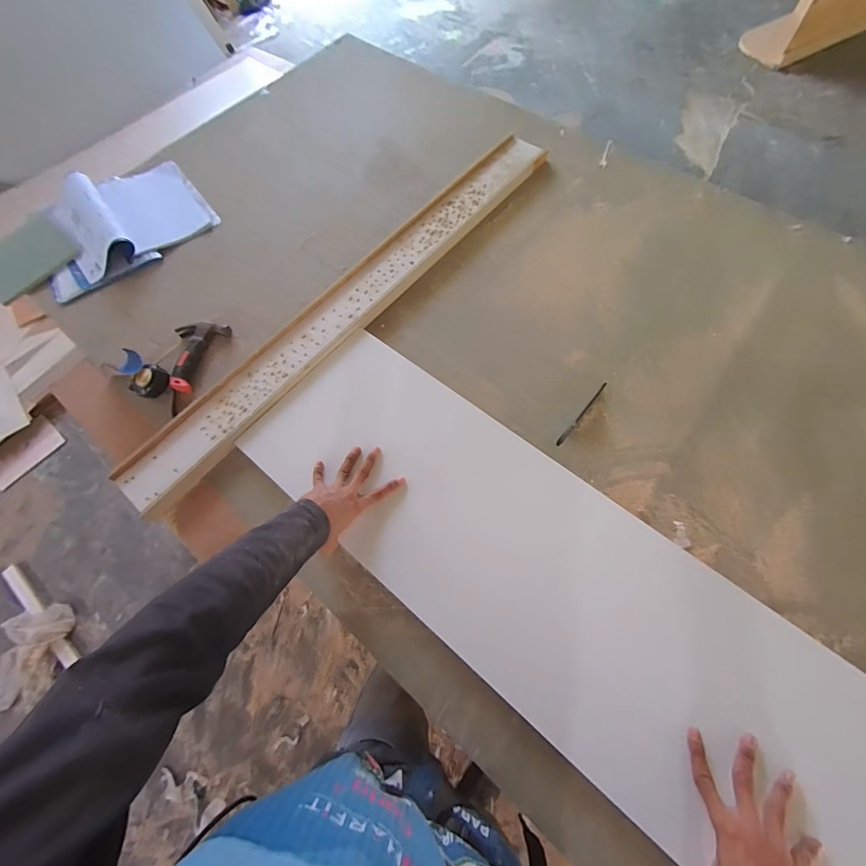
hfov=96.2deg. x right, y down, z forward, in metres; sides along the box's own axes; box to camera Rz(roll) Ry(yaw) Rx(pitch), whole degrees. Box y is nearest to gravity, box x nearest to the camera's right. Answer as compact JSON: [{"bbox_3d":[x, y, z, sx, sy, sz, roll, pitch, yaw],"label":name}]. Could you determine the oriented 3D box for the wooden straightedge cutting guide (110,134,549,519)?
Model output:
[{"bbox_3d":[-0.141,-0.294,0.800,0.133,0.034,1.128,39,72,16],"label":"wooden straightedge cutting guide"}]

